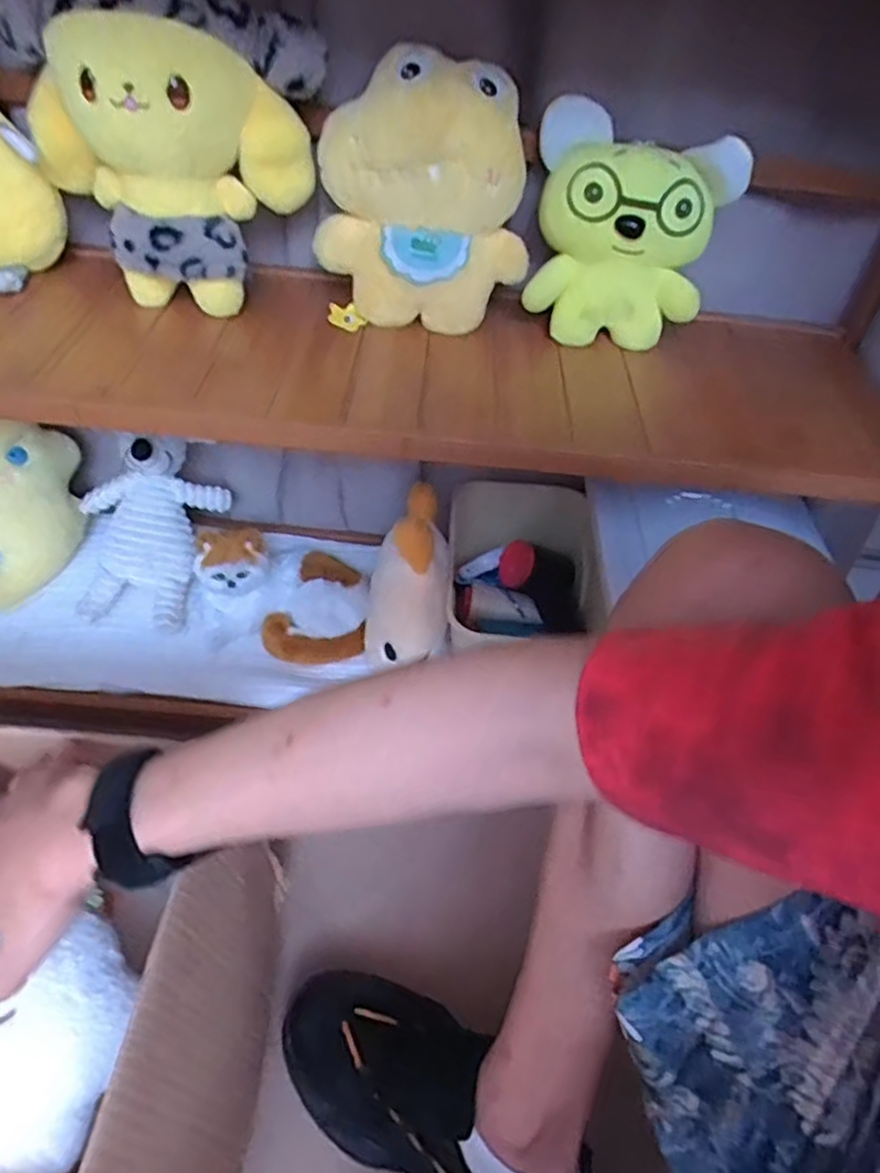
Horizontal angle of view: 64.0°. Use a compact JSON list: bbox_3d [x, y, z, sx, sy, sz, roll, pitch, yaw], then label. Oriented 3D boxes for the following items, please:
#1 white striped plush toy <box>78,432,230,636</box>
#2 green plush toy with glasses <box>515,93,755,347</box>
[{"bbox_3d":[-0.348,-0.074,0.807,0.143,0.168,0.162,17,47,8],"label":"white striped plush toy"},{"bbox_3d":[0.166,-0.313,0.632,0.174,0.162,0.074,7,46,0],"label":"green plush toy with glasses"}]

